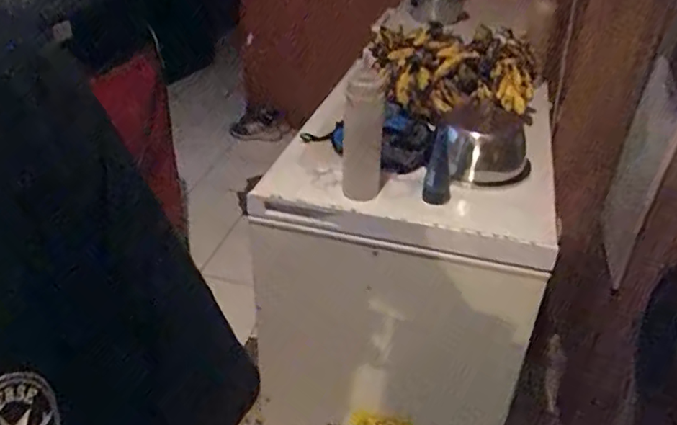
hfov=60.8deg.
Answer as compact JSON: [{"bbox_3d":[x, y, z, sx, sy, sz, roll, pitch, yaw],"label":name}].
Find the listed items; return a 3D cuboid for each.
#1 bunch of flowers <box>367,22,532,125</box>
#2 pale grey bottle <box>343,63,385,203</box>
[{"bbox_3d":[0.241,-0.287,1.178,0.342,0.151,0.157,4,33,4],"label":"bunch of flowers"},{"bbox_3d":[0.045,-0.130,0.972,0.069,0.242,0.054,3,33,2],"label":"pale grey bottle"}]

